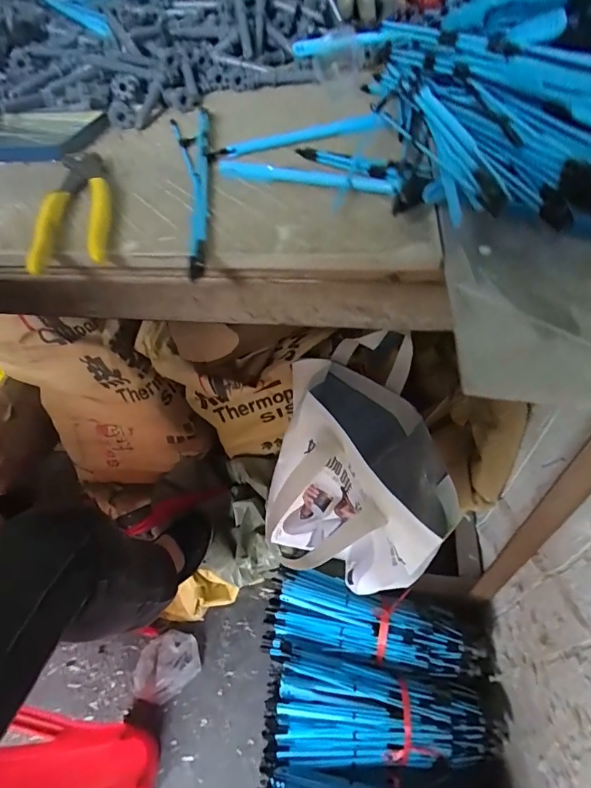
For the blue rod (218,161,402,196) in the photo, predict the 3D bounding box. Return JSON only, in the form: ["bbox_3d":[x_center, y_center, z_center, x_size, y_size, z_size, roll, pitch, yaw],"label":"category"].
[{"bbox_3d":[0.005,-0.158,0.315,0.142,0.013,0.015,18,55,18],"label":"blue rod"}]

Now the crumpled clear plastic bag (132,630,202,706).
[{"bbox_3d":[-0.239,0.494,0.791,0.125,0.039,0.102,-24,53,-14],"label":"crumpled clear plastic bag"}]

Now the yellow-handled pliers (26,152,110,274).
[{"bbox_3d":[-0.161,-0.143,0.319,0.048,0.017,0.137,-8,51,-2],"label":"yellow-handled pliers"}]

